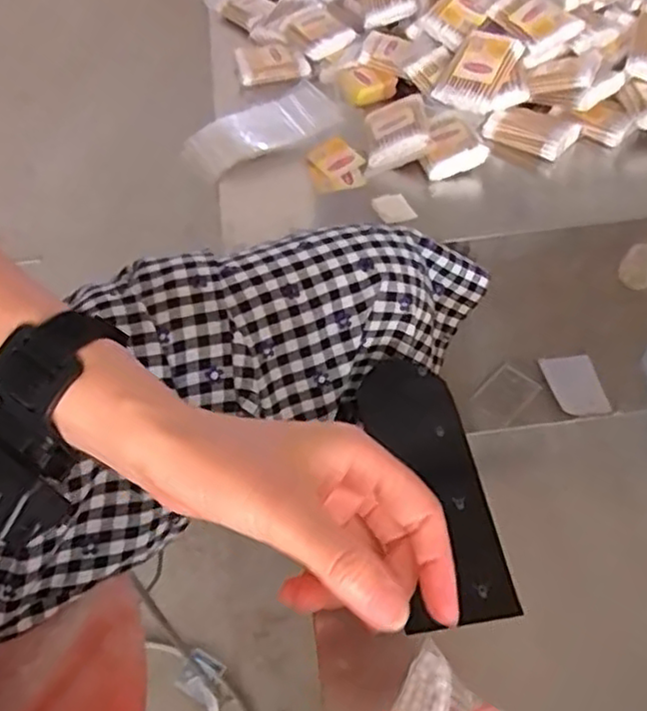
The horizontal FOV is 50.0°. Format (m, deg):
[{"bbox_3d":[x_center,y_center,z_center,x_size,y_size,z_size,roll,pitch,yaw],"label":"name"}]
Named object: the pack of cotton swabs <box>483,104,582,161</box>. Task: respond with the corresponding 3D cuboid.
[{"bbox_3d":[0.190,-0.206,0.633,0.075,0.017,0.048,26,57,22],"label":"pack of cotton swabs"}]

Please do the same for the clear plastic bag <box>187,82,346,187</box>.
[{"bbox_3d":[-0.056,-0.214,0.654,0.152,0.016,0.074,-29,55,-19],"label":"clear plastic bag"}]

